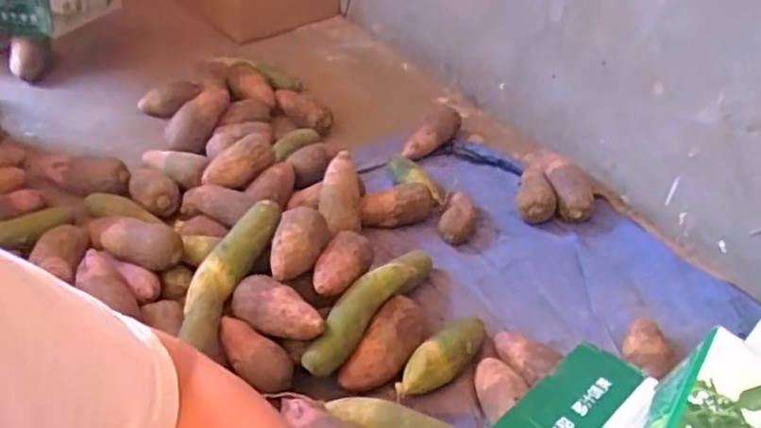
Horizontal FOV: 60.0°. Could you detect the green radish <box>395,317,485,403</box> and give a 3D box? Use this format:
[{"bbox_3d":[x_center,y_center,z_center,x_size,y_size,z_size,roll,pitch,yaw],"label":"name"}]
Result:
[{"bbox_3d":[0.097,0.209,0.976,0.054,0.048,0.185,32,46,28],"label":"green radish"}]

